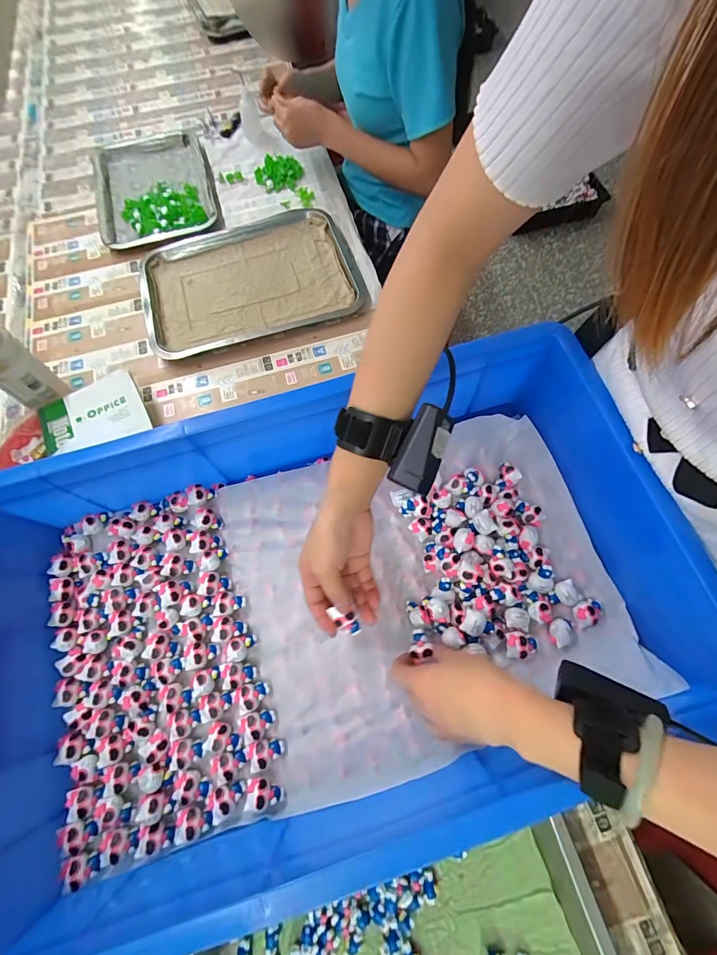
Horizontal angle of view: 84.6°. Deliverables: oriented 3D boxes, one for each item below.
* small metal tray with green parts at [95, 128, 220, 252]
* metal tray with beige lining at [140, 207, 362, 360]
[{"bbox_3d":[-0.410,-0.588,0.785,0.216,0.029,0.348,-19,69,-5],"label":"small metal tray with green parts"},{"bbox_3d":[-0.192,-0.345,0.679,0.340,0.030,0.275,-18,68,-4],"label":"metal tray with beige lining"}]

